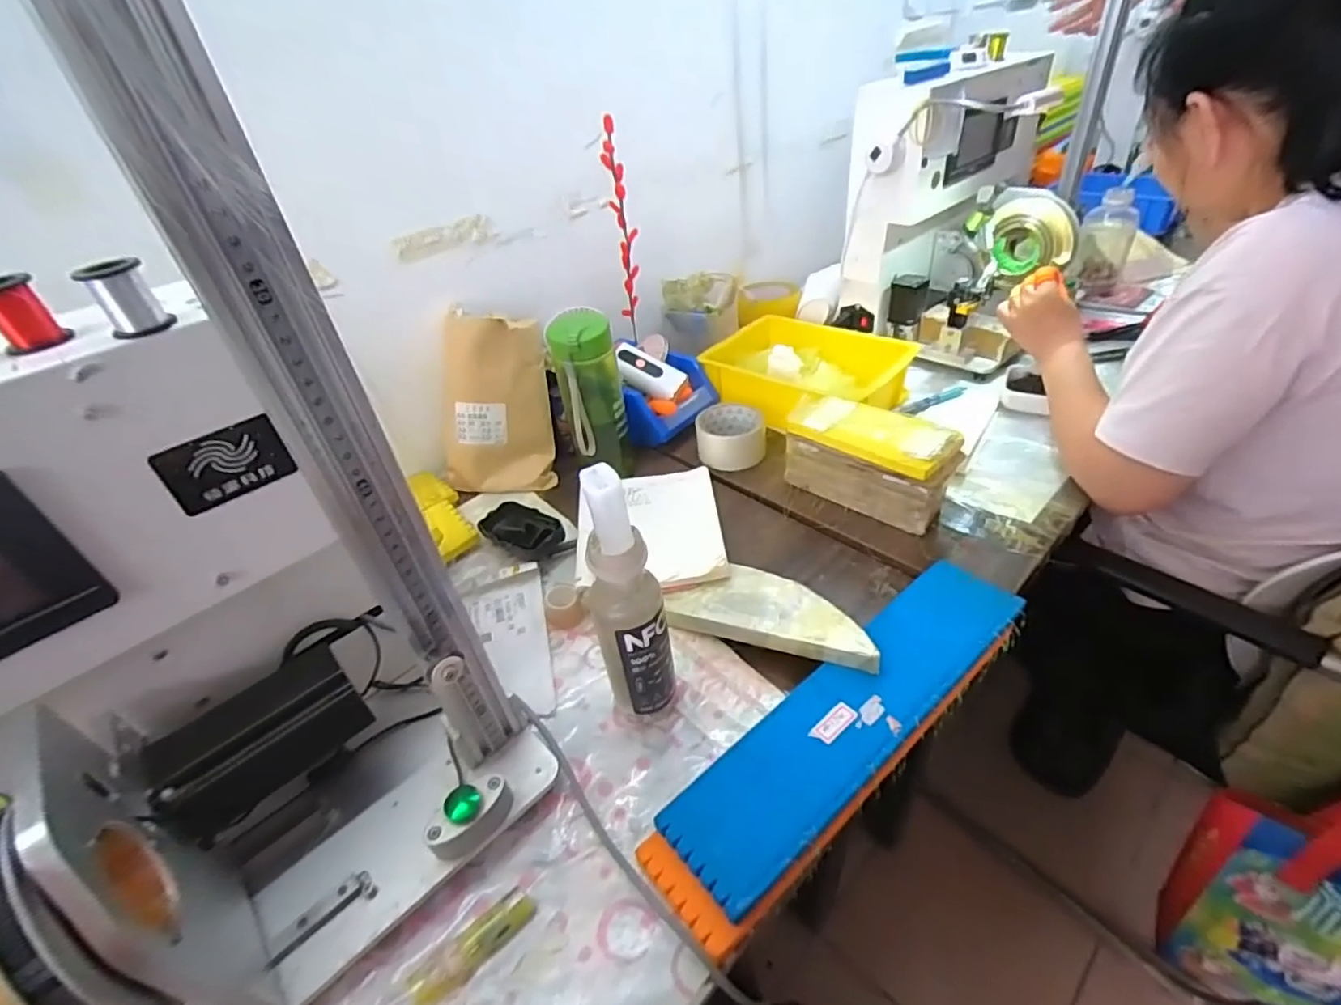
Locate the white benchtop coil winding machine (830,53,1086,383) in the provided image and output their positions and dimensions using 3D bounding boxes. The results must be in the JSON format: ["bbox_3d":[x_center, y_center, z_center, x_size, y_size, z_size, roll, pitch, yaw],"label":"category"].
[{"bbox_3d":[0.410,-0.407,0.843,0.273,0.312,0.323,17,45,28],"label":"white benchtop coil winding machine"}]

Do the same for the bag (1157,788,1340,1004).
[{"bbox_3d":[0.650,0.421,0.622,0.202,0.350,0.092,13,43,24],"label":"bag"}]

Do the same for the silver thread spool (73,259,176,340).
[{"bbox_3d":[-0.260,-0.097,0.290,0.025,0.038,0.021,-30,43,-25],"label":"silver thread spool"}]

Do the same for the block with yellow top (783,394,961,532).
[{"bbox_3d":[0.205,-0.045,0.631,0.169,0.089,0.065,26,49,35],"label":"block with yellow top"}]

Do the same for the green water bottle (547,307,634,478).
[{"bbox_3d":[-0.087,-0.116,0.687,0.069,0.188,0.058,-14,39,-8],"label":"green water bottle"}]

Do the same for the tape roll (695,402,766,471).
[{"bbox_3d":[0.076,-0.083,0.752,0.083,0.045,0.086,-5,38,4],"label":"tape roll"}]

